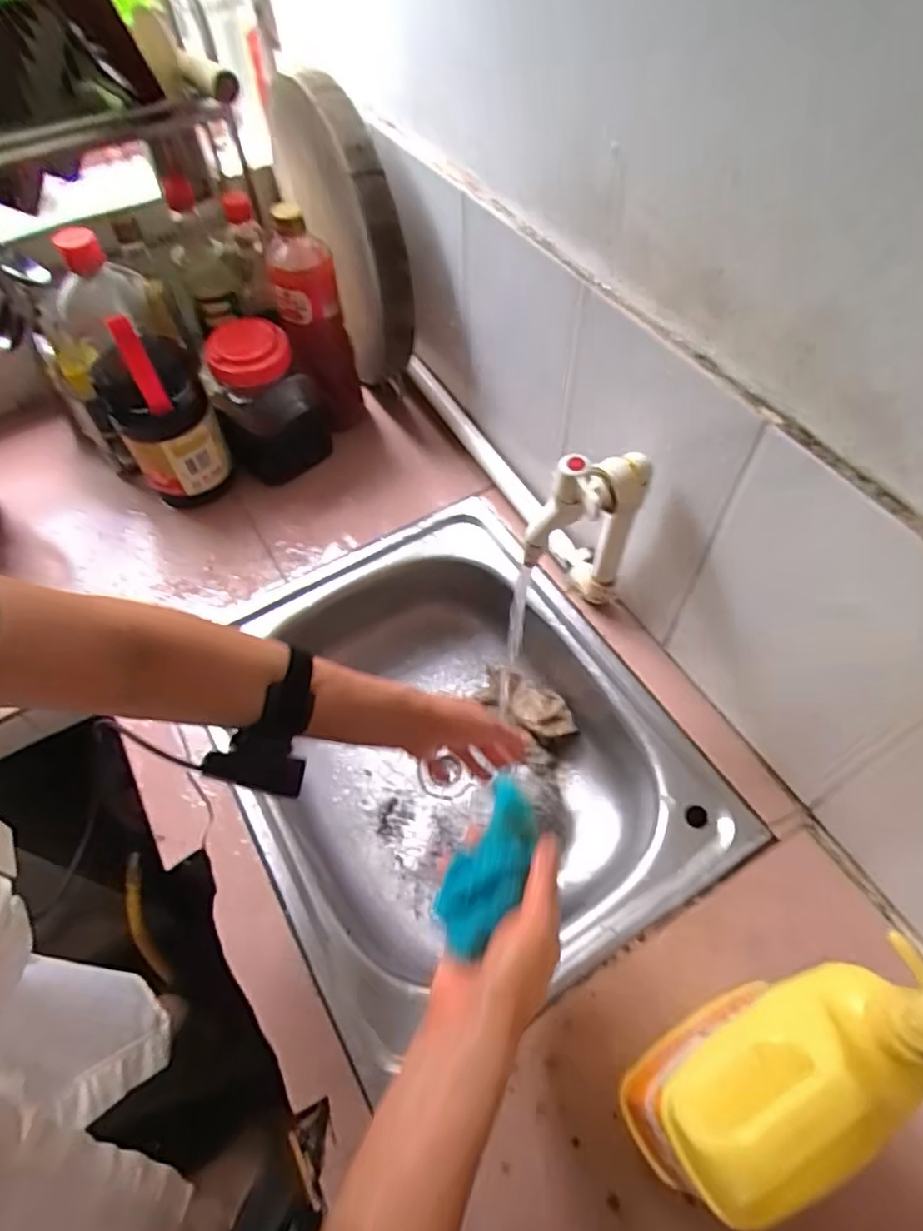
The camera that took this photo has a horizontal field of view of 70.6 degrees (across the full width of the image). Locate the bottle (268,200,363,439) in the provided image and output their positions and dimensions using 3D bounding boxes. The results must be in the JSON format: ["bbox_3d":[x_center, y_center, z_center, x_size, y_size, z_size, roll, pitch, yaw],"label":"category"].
[{"bbox_3d":[-0.176,-0.338,0.796,0.075,0.272,0.065,-8,57,-3],"label":"bottle"}]

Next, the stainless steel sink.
[{"bbox_3d":[-0.015,0.149,0.700,0.403,0.141,0.493,-29,60,-15],"label":"stainless steel sink"}]

